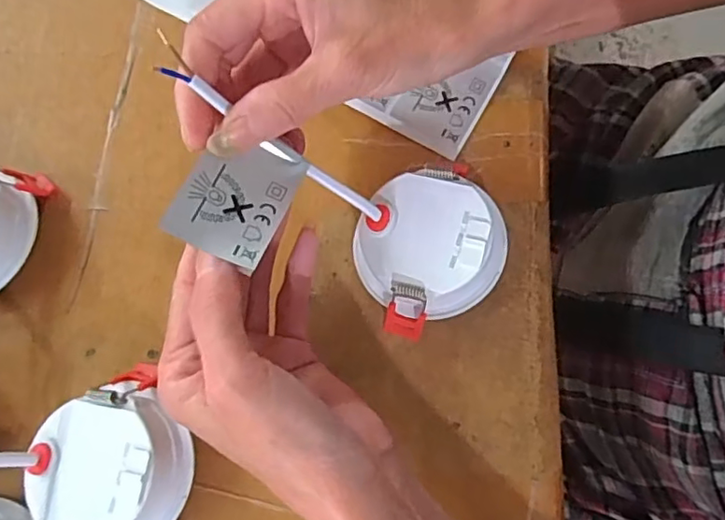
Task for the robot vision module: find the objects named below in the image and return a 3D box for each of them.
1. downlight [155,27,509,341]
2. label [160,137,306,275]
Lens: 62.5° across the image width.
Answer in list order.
[{"bbox_3d":[0.007,-0.040,0.262,0.080,0.085,0.138,-42,79,-10],"label":"downlight"},{"bbox_3d":[-0.049,-0.027,0.237,0.039,0.005,0.055,29,62,-11],"label":"label"}]

